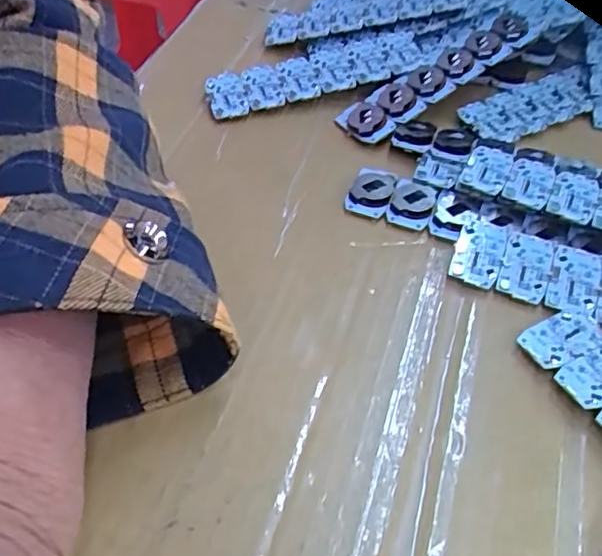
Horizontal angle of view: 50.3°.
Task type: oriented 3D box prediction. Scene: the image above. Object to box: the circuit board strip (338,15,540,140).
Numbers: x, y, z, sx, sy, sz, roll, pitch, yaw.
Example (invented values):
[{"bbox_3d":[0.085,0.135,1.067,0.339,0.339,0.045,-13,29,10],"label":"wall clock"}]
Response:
[{"bbox_3d":[0.068,-0.100,0.313,0.110,0.010,0.026,-35,56,-14],"label":"circuit board strip"}]

